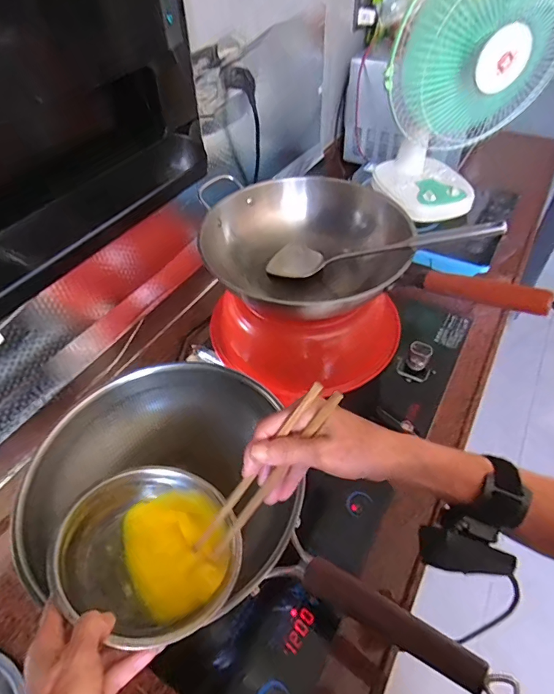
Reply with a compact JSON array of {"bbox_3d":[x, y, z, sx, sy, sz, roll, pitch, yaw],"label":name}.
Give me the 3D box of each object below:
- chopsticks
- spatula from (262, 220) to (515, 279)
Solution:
[{"bbox_3d":[-0.011,0.107,0.345,0.029,0.198,0.024,7,34,-46],"label":"chopsticks"},{"bbox_3d":[0.140,-0.165,0.682,0.418,0.056,0.039,-1,39,46],"label":"spatula"}]

